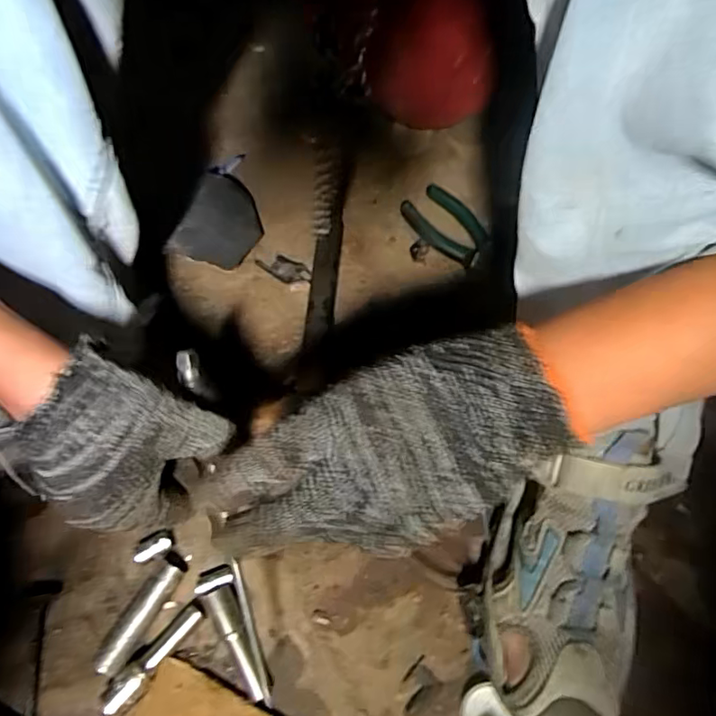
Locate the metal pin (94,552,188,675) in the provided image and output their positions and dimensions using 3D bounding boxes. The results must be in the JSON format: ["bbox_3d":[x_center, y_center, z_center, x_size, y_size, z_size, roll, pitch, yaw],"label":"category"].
[{"bbox_3d":[-0.153,0.182,0.392,0.019,0.021,0.083,21,65,13],"label":"metal pin"}]

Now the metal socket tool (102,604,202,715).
[{"bbox_3d":[-0.142,0.206,0.377,0.016,0.010,0.080,35,69,19],"label":"metal socket tool"}]

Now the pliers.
[{"bbox_3d":[0.093,-0.137,0.567,0.054,0.020,0.109,-34,66,-15],"label":"pliers"}]

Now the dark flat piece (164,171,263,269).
[{"bbox_3d":[-0.136,-0.139,0.554,0.074,0.016,0.127,19,53,-7],"label":"dark flat piece"}]

